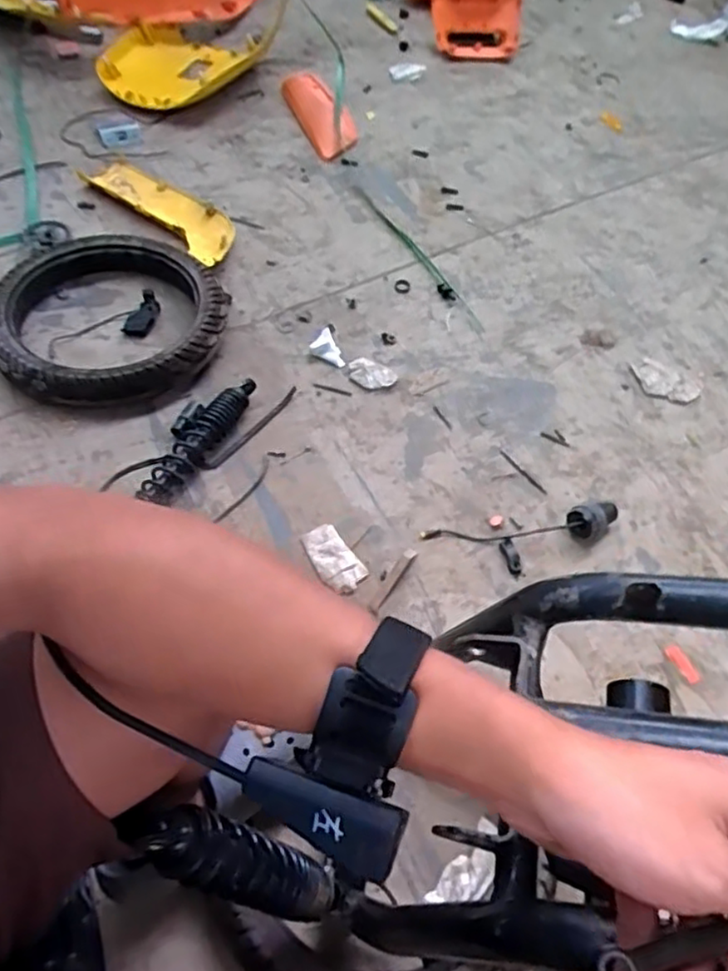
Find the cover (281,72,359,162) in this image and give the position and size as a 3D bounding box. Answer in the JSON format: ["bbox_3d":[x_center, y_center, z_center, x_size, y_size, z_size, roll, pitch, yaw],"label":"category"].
[{"bbox_3d":[-0.094,-0.794,1.414,0.112,0.049,0.241,-26,80,-19],"label":"cover"}]

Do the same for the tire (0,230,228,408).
[{"bbox_3d":[-0.397,-0.263,1.059,0.356,0.079,0.323,-13,60,-12],"label":"tire"}]

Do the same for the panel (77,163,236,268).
[{"bbox_3d":[-0.357,-0.494,1.221,0.319,0.045,0.130,39,63,18],"label":"panel"}]

